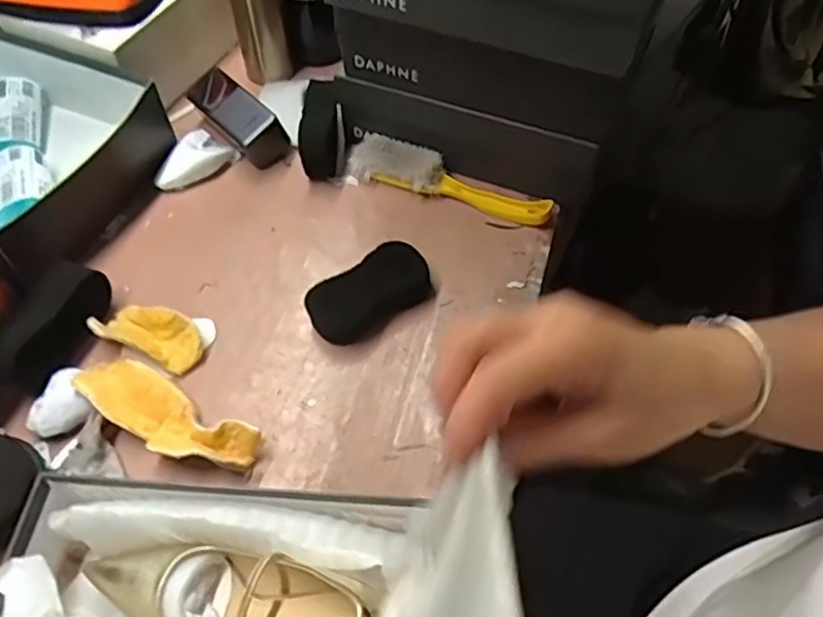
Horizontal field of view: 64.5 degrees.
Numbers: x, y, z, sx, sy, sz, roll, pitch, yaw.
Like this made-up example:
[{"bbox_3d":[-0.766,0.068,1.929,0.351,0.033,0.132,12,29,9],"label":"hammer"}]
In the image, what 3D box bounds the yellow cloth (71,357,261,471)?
[{"bbox_3d":[-0.214,0.095,0.571,0.173,0.031,0.055,25,60,16],"label":"yellow cloth"}]

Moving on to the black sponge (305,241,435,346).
[{"bbox_3d":[-0.040,-0.014,0.646,0.123,0.042,0.059,-31,61,-19],"label":"black sponge"}]

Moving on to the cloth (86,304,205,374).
[{"bbox_3d":[-0.248,0.022,0.620,0.103,0.024,0.049,19,58,13],"label":"cloth"}]

